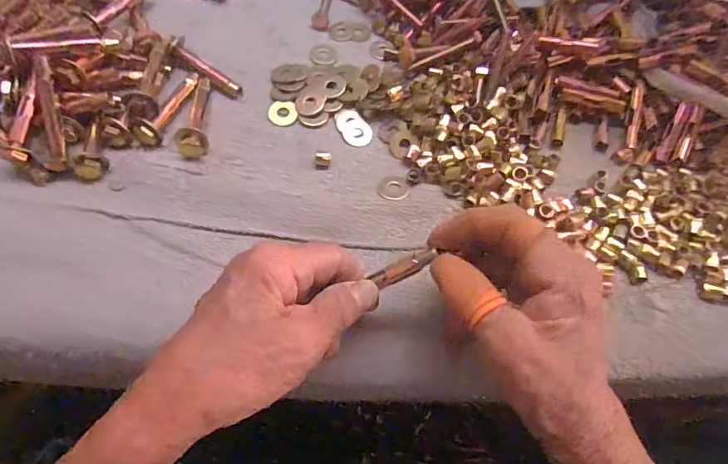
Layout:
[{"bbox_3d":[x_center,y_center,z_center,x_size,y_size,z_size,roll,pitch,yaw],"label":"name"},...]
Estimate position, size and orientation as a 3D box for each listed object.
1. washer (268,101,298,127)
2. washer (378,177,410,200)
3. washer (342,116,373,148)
[{"bbox_3d":[-0.058,-0.085,0.329,0.019,0.004,0.020,-14,64,-12],"label":"washer"},{"bbox_3d":[0.020,-0.030,0.308,0.020,0.004,0.019,2,62,-4],"label":"washer"},{"bbox_3d":[-0.005,-0.072,0.329,0.021,0.004,0.024,9,62,0],"label":"washer"}]

